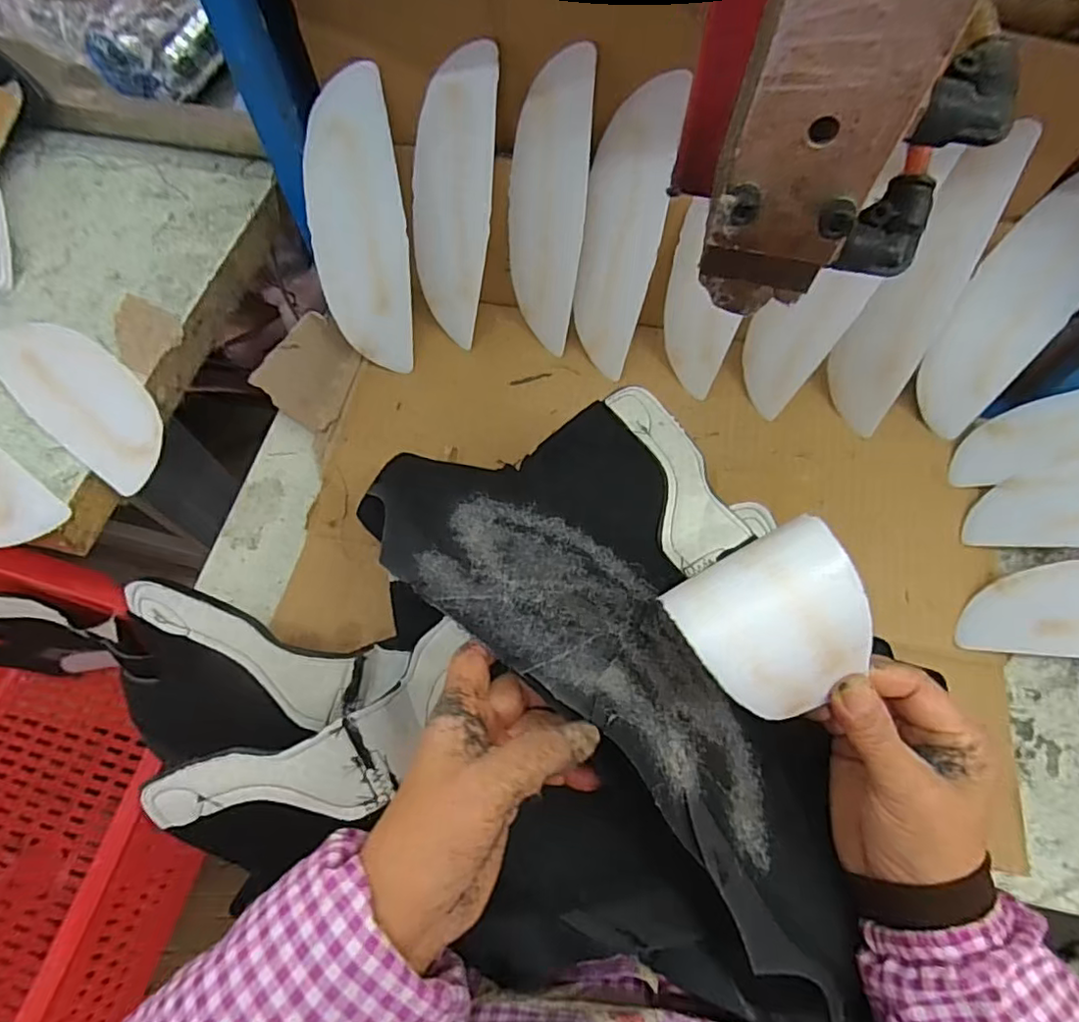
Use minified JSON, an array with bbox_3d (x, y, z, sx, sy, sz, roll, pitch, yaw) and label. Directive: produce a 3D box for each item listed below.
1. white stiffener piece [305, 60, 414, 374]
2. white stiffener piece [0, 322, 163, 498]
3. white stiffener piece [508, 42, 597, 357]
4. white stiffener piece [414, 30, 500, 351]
[{"bbox_3d":[-0.143,-0.220,0.478,0.072,0.213,0.006,-3,30,-8],"label":"white stiffener piece"},{"bbox_3d":[-0.361,-0.094,0.470,0.211,0.010,0.070,39,72,16],"label":"white stiffener piece"},{"bbox_3d":[0.005,-0.237,0.481,0.069,0.211,0.005,23,41,23],"label":"white stiffener piece"},{"bbox_3d":[-0.071,-0.244,0.482,0.071,0.213,0.005,25,41,17],"label":"white stiffener piece"}]

